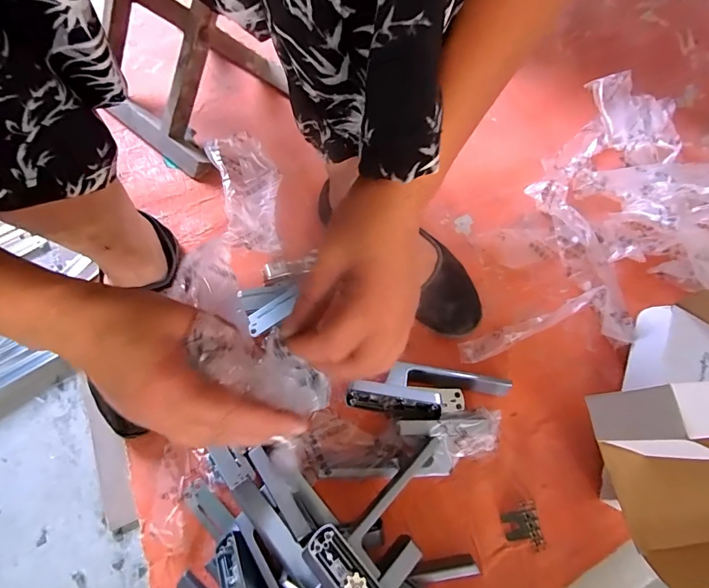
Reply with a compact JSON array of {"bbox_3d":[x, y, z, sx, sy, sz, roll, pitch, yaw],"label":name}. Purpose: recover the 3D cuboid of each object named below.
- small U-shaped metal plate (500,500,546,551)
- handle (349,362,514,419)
[{"bbox_3d":[0.167,0.230,0.400,0.035,0.013,0.042,-2,65,-3],"label":"small U-shaped metal plate"},{"bbox_3d":[0.081,0.108,0.439,0.171,0.044,0.055,5,65,0],"label":"handle"}]

